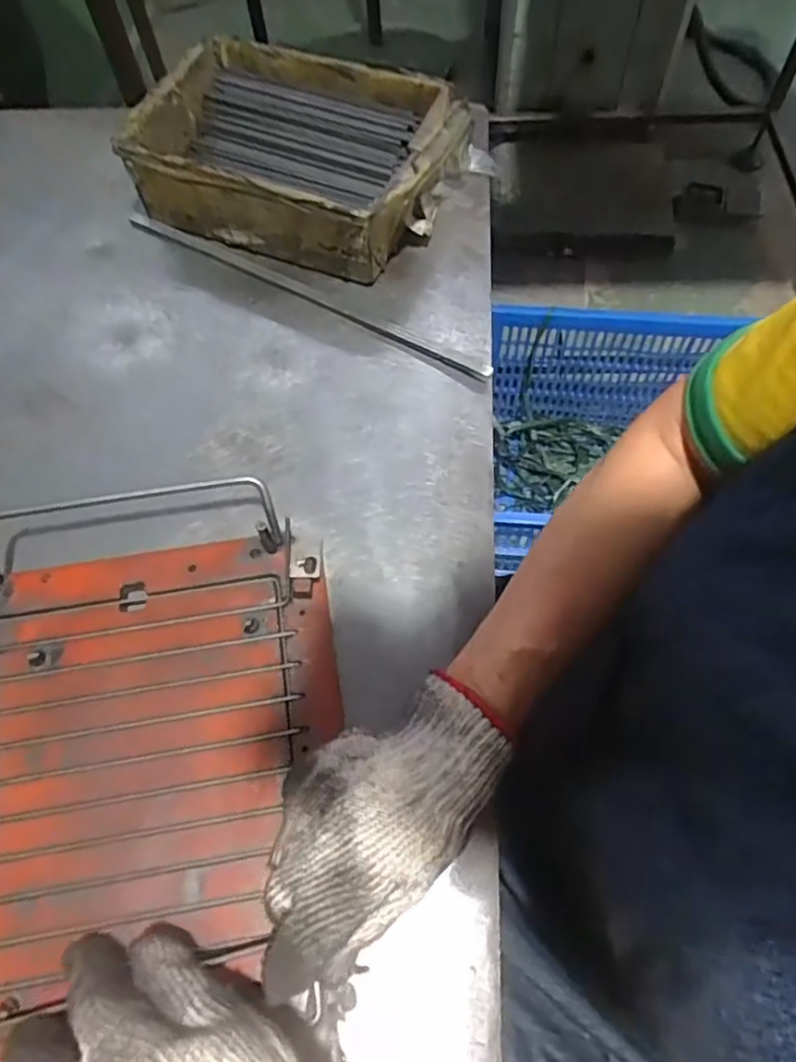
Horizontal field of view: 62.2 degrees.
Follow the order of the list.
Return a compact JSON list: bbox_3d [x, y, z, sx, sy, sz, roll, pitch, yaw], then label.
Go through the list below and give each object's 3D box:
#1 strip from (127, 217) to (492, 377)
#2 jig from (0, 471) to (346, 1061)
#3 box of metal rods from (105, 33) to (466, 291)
[{"bbox_3d":[-0.087,-0.204,0.560,0.369,0.008,0.012,28,67,14],"label":"strip"},{"bbox_3d":[-0.155,0.134,0.371,0.229,0.031,0.348,-4,64,-1],"label":"jig"},{"bbox_3d":[-0.088,-0.330,0.580,0.265,0.077,0.186,21,66,11],"label":"box of metal rods"}]

